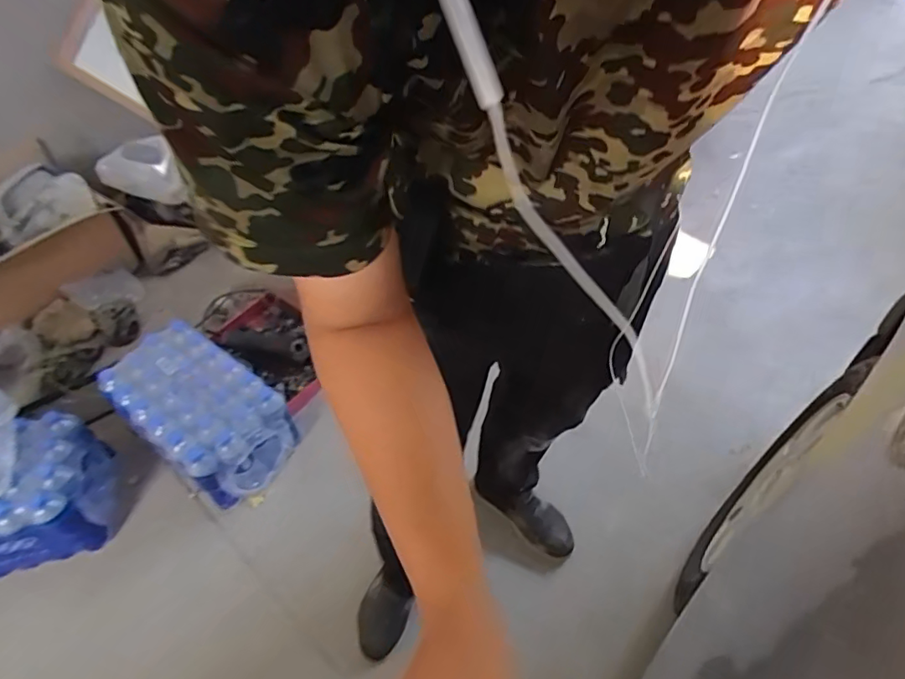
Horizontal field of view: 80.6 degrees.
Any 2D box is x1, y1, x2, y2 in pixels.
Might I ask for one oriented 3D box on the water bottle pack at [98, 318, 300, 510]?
[{"bbox_3d":[-0.576,0.169,1.239,0.387,0.203,0.256,34,57,25],"label":"water bottle pack"}]

